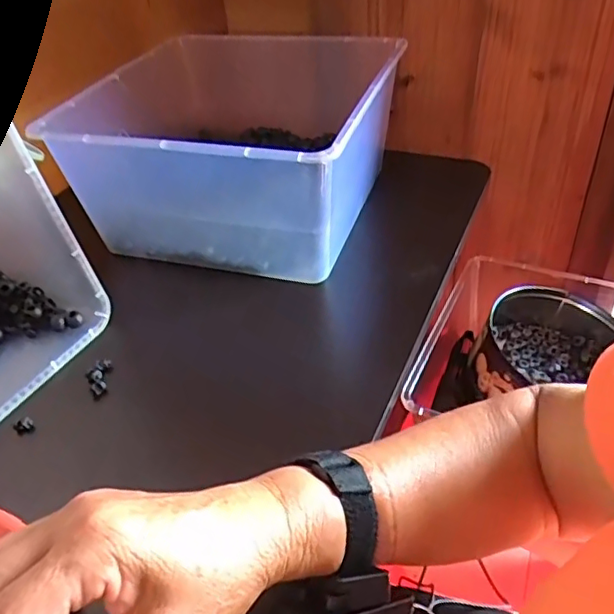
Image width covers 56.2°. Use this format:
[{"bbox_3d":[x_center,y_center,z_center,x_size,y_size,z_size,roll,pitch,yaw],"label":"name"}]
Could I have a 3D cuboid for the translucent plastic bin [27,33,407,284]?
[{"bbox_3d":[-0.066,-0.172,0.618,0.293,0.142,0.299,10,42,17],"label":"translucent plastic bin"}]

